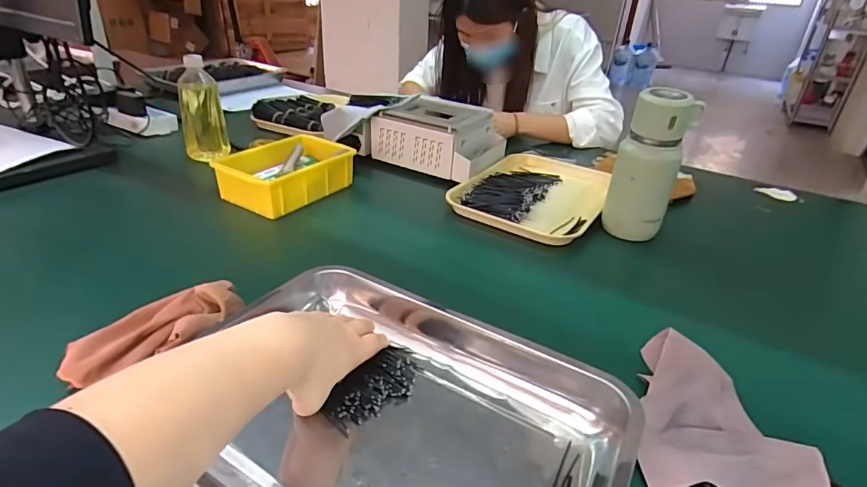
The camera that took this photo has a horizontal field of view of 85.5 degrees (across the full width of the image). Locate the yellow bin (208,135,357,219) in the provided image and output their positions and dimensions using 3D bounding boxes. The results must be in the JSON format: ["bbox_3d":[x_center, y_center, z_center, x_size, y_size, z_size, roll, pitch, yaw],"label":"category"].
[{"bbox_3d":[-0.246,-0.120,0.782,0.140,0.061,0.215,21,34,27],"label":"yellow bin"}]

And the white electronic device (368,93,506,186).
[{"bbox_3d":[0.012,-0.204,0.902,0.215,0.096,0.147,20,34,26],"label":"white electronic device"}]

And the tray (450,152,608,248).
[{"bbox_3d":[0.181,-0.096,0.829,0.222,0.034,0.314,18,33,23],"label":"tray"}]

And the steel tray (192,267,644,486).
[{"bbox_3d":[-0.033,0.135,0.376,0.345,0.044,0.269,20,34,25],"label":"steel tray"}]

